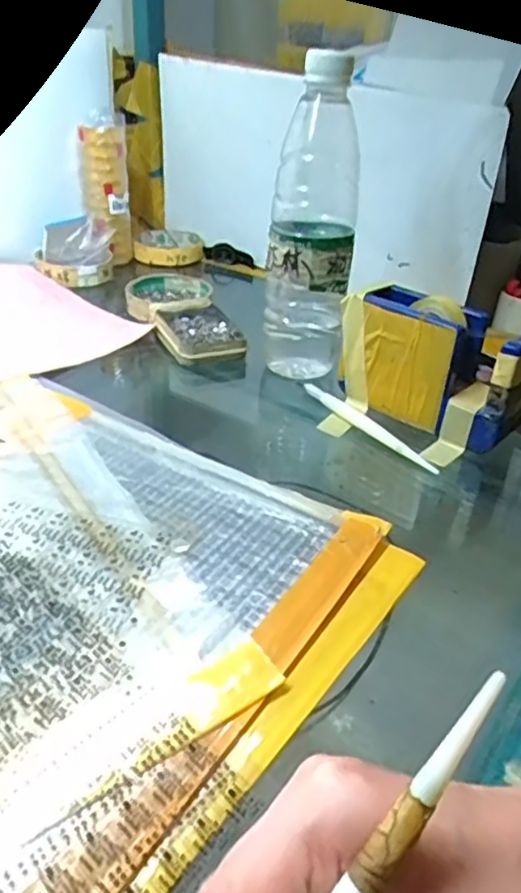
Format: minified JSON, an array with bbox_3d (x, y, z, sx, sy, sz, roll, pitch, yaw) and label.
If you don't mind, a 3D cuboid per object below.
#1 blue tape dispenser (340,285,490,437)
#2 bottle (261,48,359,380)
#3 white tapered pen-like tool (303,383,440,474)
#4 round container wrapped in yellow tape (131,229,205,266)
[{"bbox_3d":[0.106,-0.069,0.462,0.096,0.079,0.047,25,39,31],"label":"blue tape dispenser"},{"bbox_3d":[0.038,-0.167,0.480,0.062,0.212,0.058,5,33,4],"label":"bottle"},{"bbox_3d":[0.073,-0.017,0.450,0.008,0.012,0.129,-19,38,-30],"label":"white tapered pen-like tool"},{"bbox_3d":[-0.112,-0.248,0.787,0.082,0.019,0.094,1,33,-2],"label":"round container wrapped in yellow tape"}]

